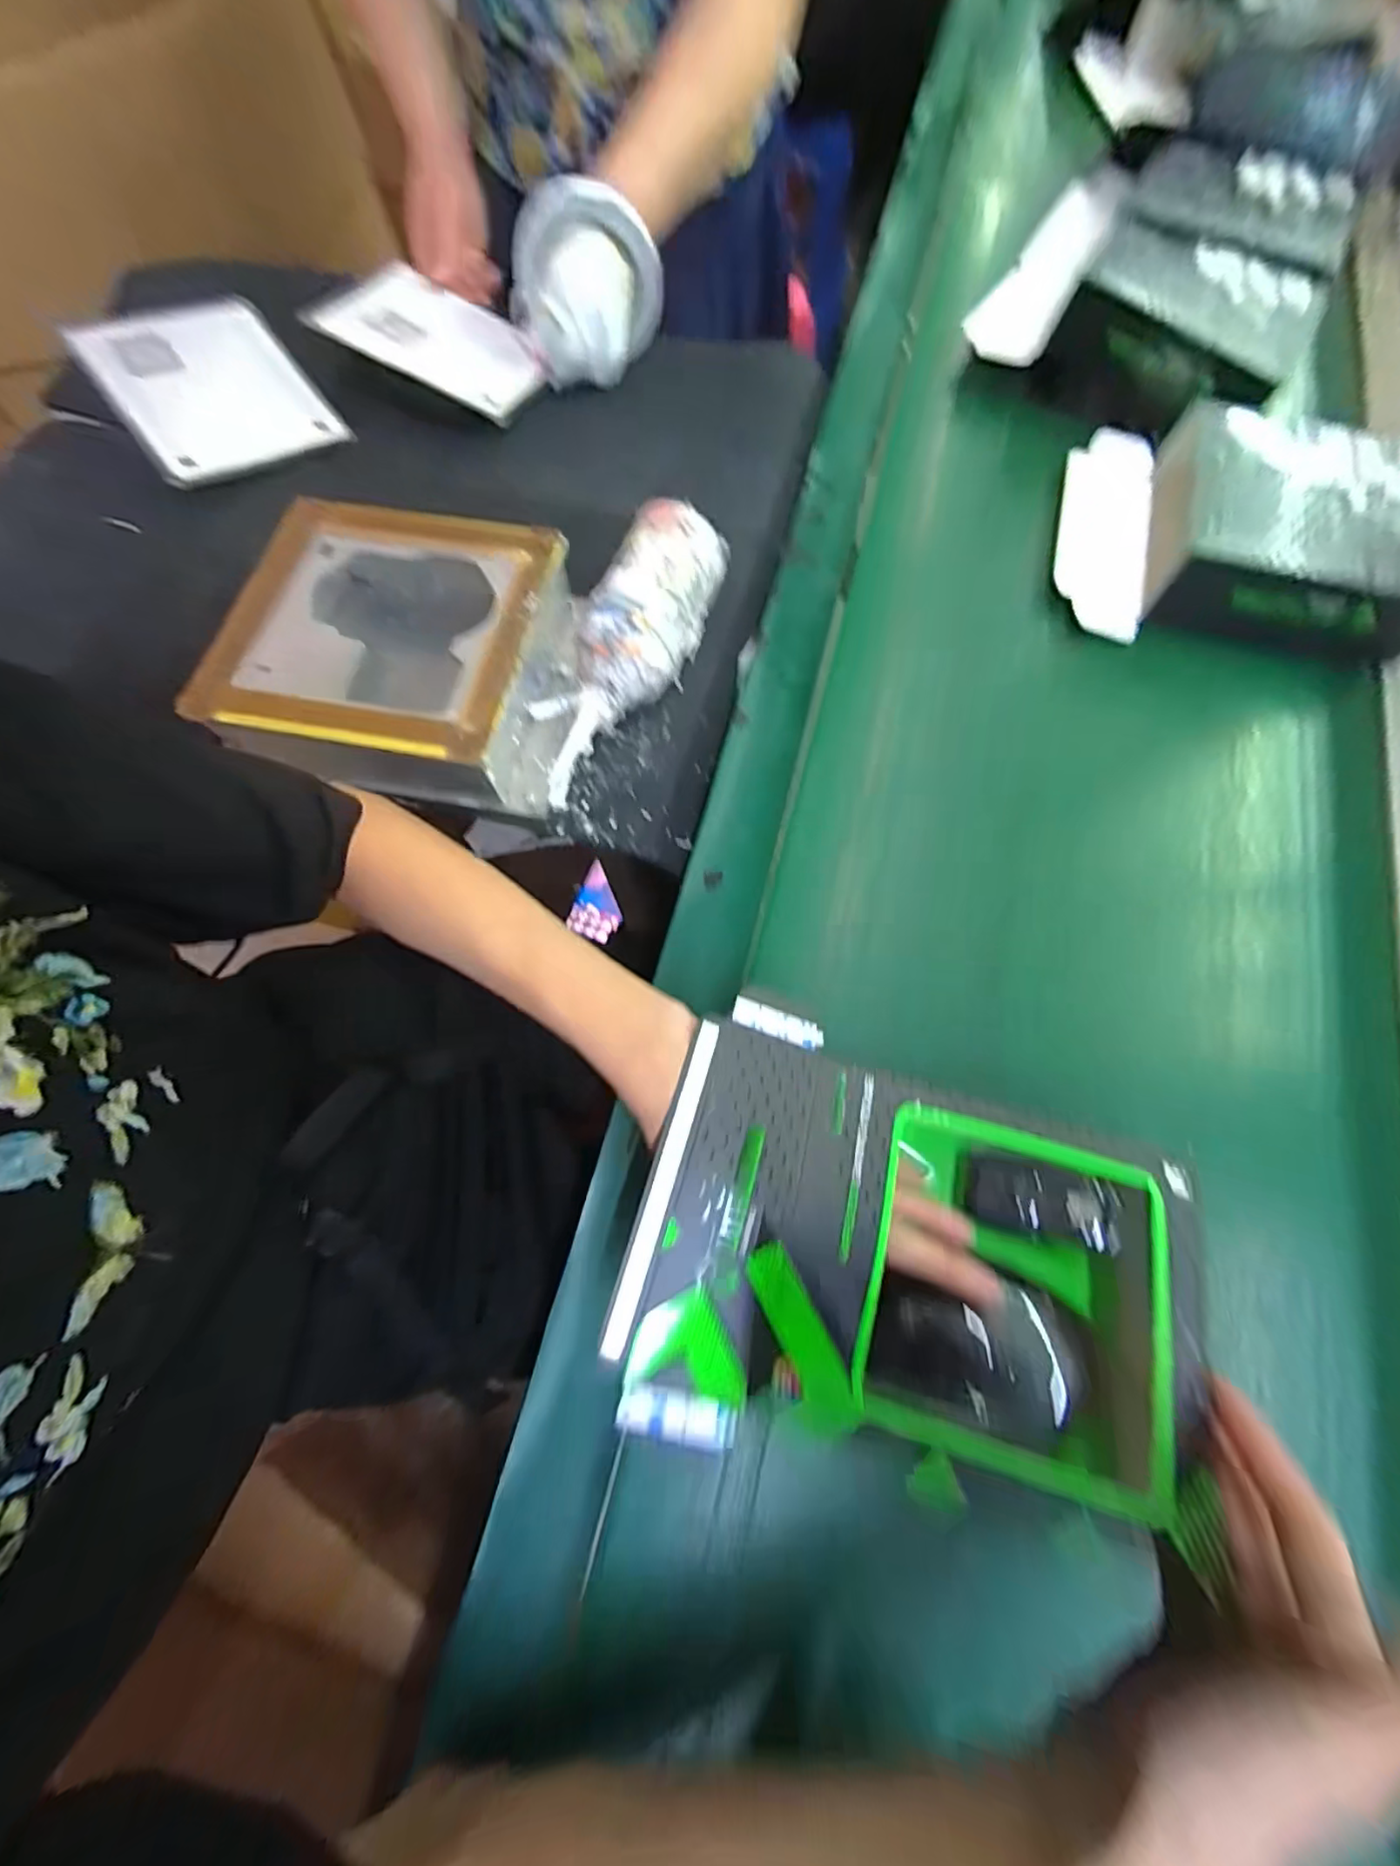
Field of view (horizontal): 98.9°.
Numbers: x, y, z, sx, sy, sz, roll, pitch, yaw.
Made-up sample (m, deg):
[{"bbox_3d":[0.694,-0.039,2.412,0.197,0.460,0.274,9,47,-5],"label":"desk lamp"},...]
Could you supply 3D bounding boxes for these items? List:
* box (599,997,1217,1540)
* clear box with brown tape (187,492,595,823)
[{"bbox_3d":[0.105,0.148,0.285,0.261,0.061,0.178,13,72,5],"label":"box"},{"bbox_3d":[-0.213,-0.211,0.446,0.225,0.066,0.206,11,72,4],"label":"clear box with brown tape"}]

